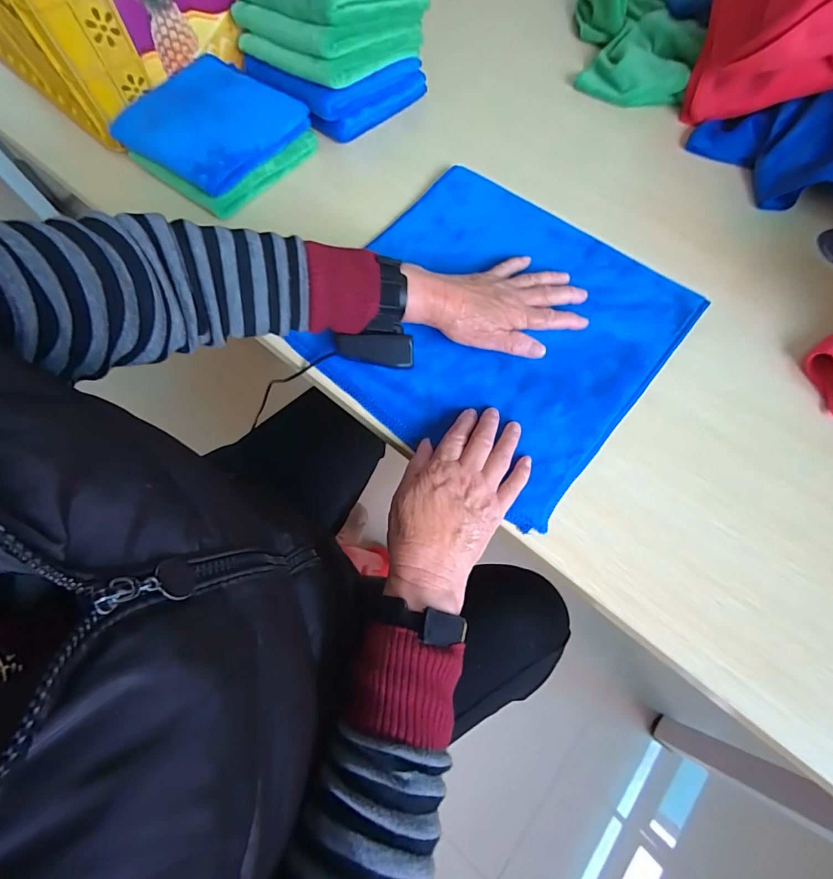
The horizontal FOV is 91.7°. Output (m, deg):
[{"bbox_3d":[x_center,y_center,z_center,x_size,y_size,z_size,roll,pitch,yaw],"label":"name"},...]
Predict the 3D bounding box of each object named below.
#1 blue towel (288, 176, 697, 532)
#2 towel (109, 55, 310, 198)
[{"bbox_3d":[0.078,-0.125,0.416,0.321,0.011,0.319,37,72,14],"label":"blue towel"},{"bbox_3d":[-0.245,-0.378,0.482,0.170,0.032,0.159,32,71,13],"label":"towel"}]

